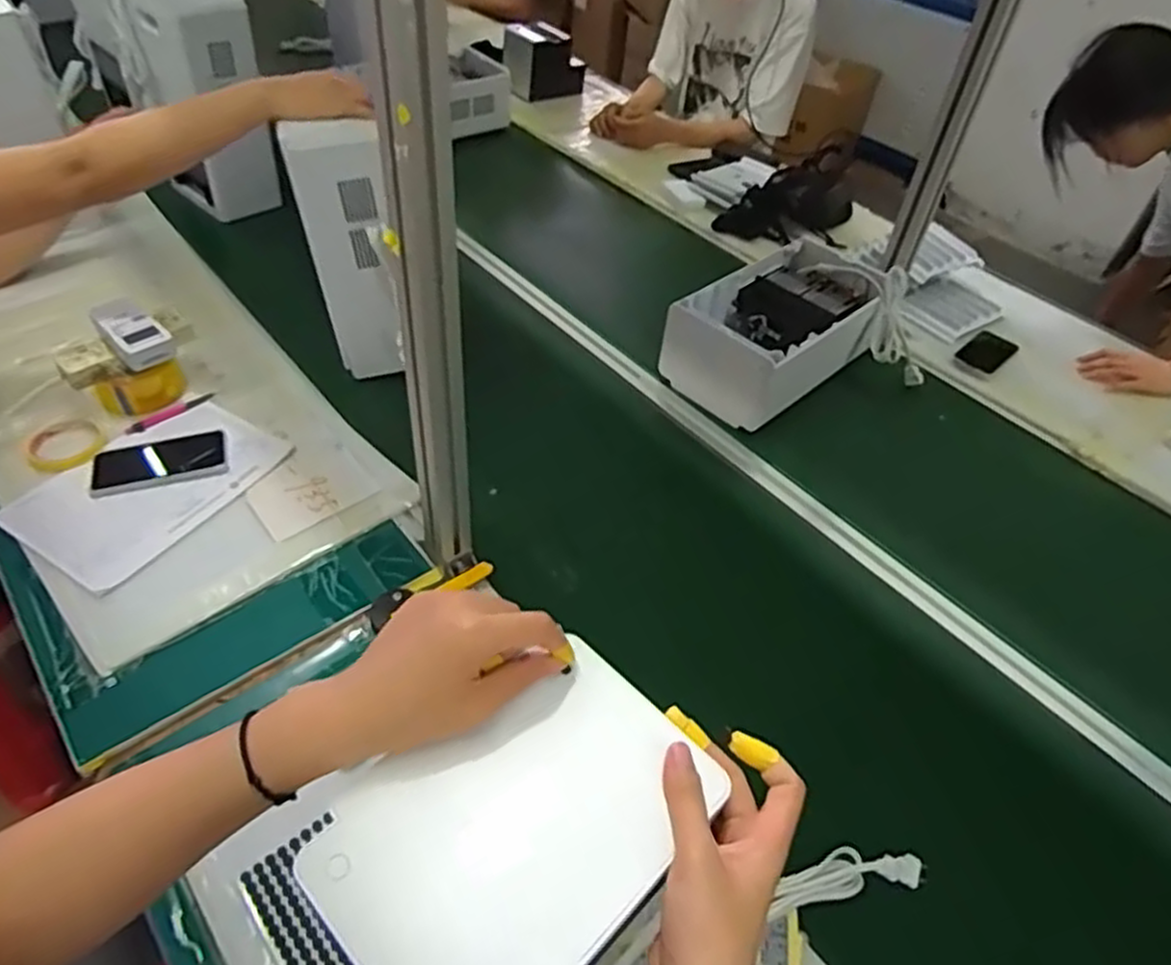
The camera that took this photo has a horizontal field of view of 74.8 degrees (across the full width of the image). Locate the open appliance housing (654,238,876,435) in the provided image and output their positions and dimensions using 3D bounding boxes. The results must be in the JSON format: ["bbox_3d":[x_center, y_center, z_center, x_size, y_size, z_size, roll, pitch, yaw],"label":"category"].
[{"bbox_3d":[0.305,-0.244,1.219,0.203,0.118,0.347,36,52,29],"label":"open appliance housing"}]

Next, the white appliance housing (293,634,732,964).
[{"bbox_3d":[-0.034,0.174,0.393,0.136,0.016,0.187,36,52,29],"label":"white appliance housing"}]

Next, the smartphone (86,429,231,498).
[{"bbox_3d":[-0.561,-0.026,1.008,0.164,0.012,0.078,-13,46,-18],"label":"smartphone"}]

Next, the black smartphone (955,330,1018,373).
[{"bbox_3d":[0.693,-0.227,1.318,0.109,0.013,0.068,-31,54,-31],"label":"black smartphone"}]

